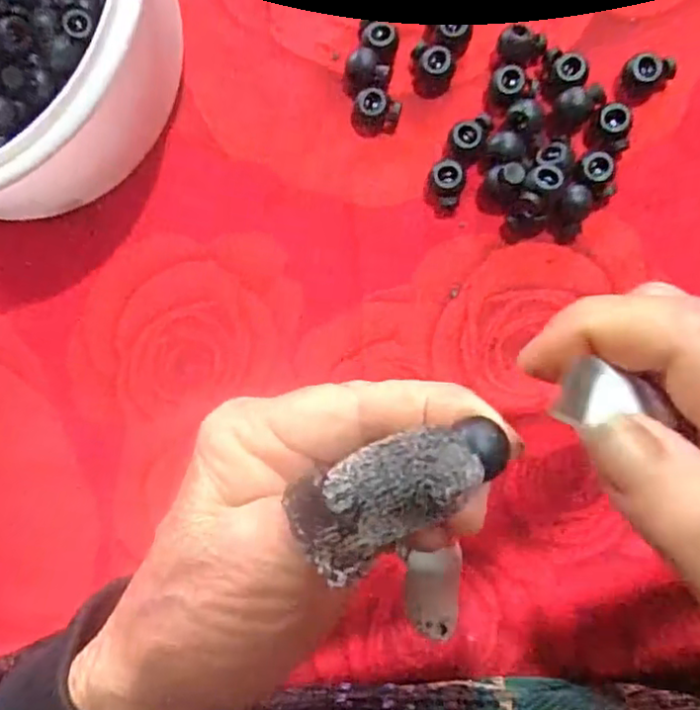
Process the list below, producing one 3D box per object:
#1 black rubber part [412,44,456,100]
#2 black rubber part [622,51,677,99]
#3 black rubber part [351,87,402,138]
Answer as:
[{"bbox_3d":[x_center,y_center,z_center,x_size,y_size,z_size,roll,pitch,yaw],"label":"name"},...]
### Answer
[{"bbox_3d":[0.035,-0.119,0.265,0.018,0.012,0.017,1,86,8],"label":"black rubber part"},{"bbox_3d":[0.118,-0.112,0.254,0.020,0.011,0.015,-38,82,4],"label":"black rubber part"},{"bbox_3d":[0.011,-0.102,0.268,0.020,0.013,0.016,12,88,8],"label":"black rubber part"}]

